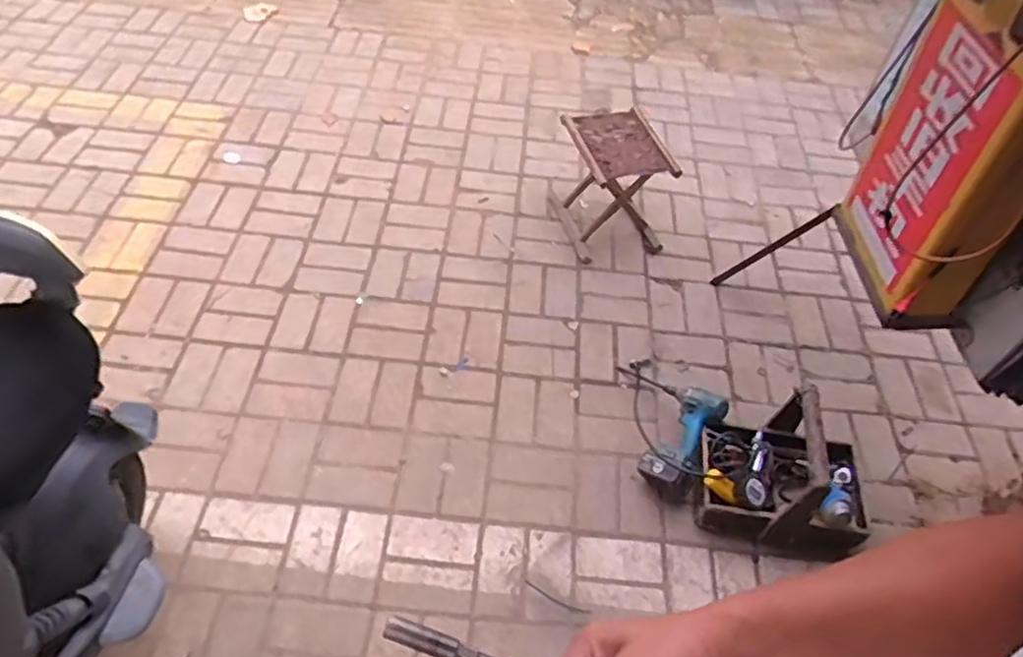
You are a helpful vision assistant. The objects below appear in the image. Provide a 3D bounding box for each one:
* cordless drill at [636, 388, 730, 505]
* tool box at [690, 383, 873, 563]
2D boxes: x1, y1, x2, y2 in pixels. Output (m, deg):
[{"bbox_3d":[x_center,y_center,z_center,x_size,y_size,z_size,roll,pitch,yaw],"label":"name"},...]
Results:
[{"bbox_3d":[0.388,0.257,1.538,0.127,0.136,0.219,30,56,16],"label":"cordless drill"},{"bbox_3d":[0.597,0.297,1.439,0.347,0.265,0.259,14,50,4],"label":"tool box"}]

